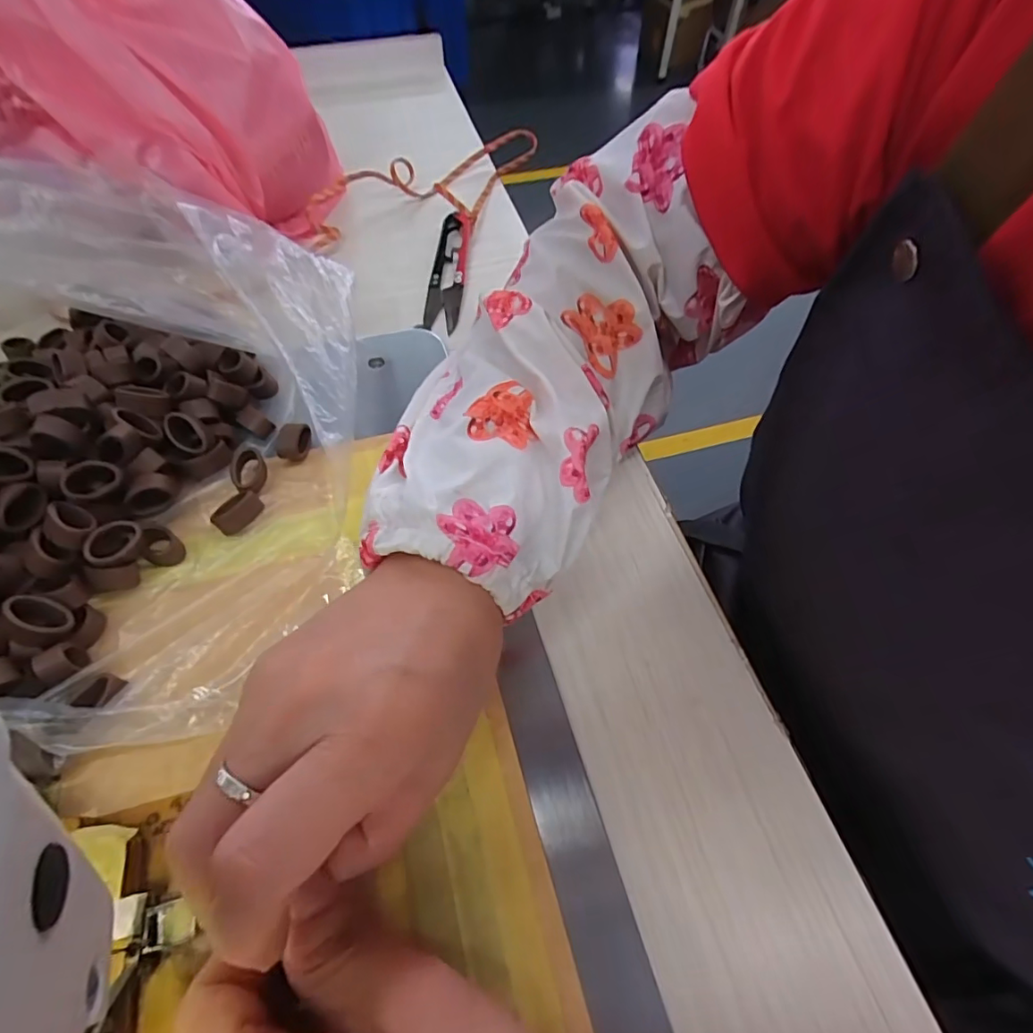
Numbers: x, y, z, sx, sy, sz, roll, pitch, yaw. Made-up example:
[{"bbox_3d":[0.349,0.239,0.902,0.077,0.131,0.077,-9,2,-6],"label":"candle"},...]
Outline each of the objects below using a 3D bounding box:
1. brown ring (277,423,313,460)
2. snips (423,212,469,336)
[{"bbox_3d":[-0.107,-0.035,0.258,0.013,0.010,0.016,3,56,1],"label":"brown ring"},{"bbox_3d":[-0.043,-0.160,0.341,0.022,0.012,0.101,2,56,0],"label":"snips"}]

